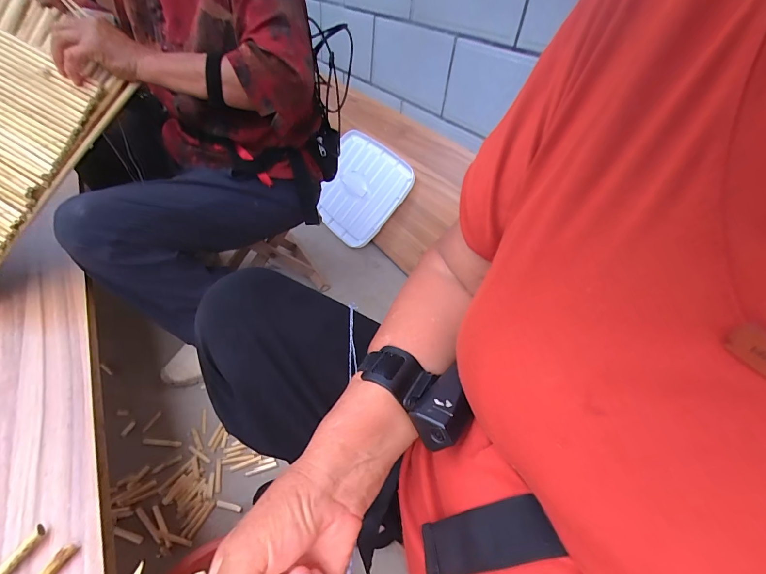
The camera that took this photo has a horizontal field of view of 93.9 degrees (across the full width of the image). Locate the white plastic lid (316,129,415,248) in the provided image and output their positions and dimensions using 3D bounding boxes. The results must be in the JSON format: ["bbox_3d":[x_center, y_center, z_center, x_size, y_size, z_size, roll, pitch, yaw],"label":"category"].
[{"bbox_3d":[-0.096,-0.348,1.231,0.321,0.025,0.416,-49,52,9],"label":"white plastic lid"}]

